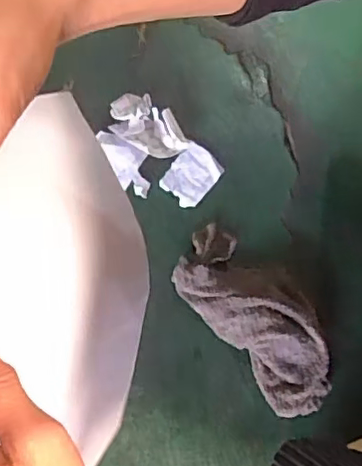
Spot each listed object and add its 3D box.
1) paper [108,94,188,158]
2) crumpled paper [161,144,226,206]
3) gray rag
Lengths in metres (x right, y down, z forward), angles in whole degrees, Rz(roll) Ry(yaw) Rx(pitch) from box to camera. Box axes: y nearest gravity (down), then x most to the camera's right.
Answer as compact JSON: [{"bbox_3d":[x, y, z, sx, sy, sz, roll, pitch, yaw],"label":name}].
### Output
[{"bbox_3d":[-0.039,-0.124,0.682,0.089,0.029,0.054,39,77,12],"label":"paper"},{"bbox_3d":[0.013,-0.067,0.677,0.054,0.010,0.069,38,77,12],"label":"crumpled paper"},{"bbox_3d":[0.081,0.083,0.612,0.098,0.032,0.209,-37,75,-10],"label":"gray rag"}]

